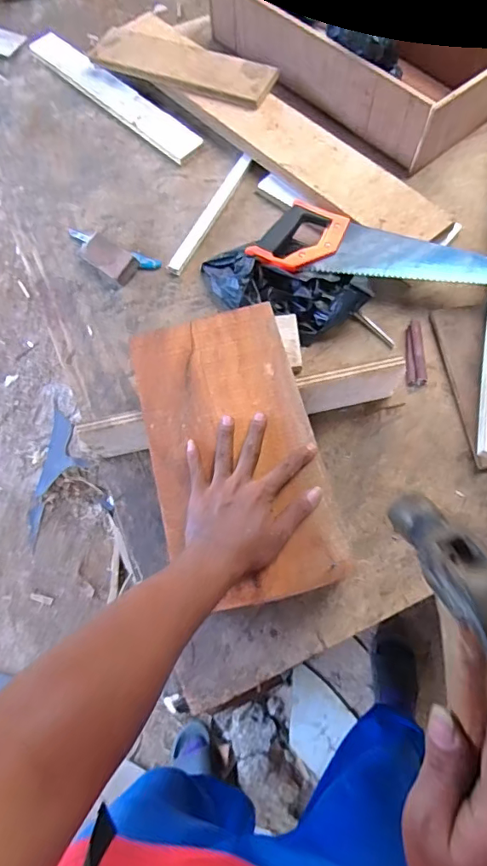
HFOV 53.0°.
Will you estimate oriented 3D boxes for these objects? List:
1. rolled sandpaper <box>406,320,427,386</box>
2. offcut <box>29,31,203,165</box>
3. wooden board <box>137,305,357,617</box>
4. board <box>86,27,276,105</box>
[{"bbox_3d":[0.258,-0.120,0.724,0.030,0.019,0.096,6,65,2],"label":"rolled sandpaper"},{"bbox_3d":[-0.261,-0.670,0.960,0.461,0.014,0.070,43,83,15],"label":"offcut"},{"bbox_3d":[-0.012,0.013,0.576,0.190,0.020,0.352,-14,65,-3],"label":"wooden board"},{"bbox_3d":[-0.113,-0.682,0.907,0.348,0.013,0.093,24,84,14],"label":"board"}]

